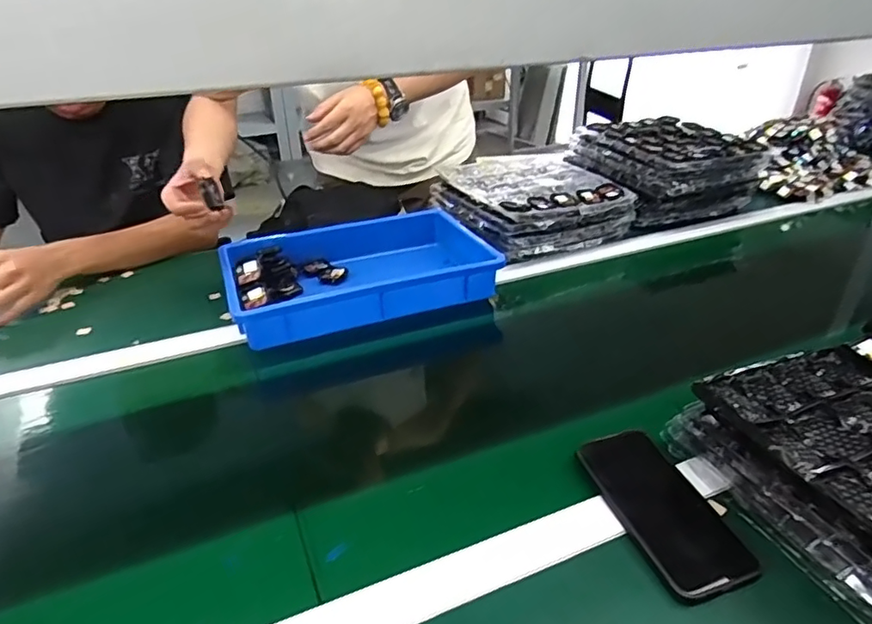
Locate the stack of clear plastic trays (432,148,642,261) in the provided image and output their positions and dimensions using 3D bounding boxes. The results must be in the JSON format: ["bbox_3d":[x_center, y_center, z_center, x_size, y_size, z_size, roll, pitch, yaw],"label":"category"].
[{"bbox_3d":[0.173,-0.203,1.035,0.282,0.079,0.300,-16,34,-24],"label":"stack of clear plastic trays"}]

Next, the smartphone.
[{"bbox_3d":[0.191,0.161,0.472,0.075,0.014,0.152,-13,36,-13],"label":"smartphone"}]

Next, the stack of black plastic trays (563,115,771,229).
[{"bbox_3d":[0.436,-0.288,1.115,0.269,0.126,0.273,-16,34,-24],"label":"stack of black plastic trays"}]

